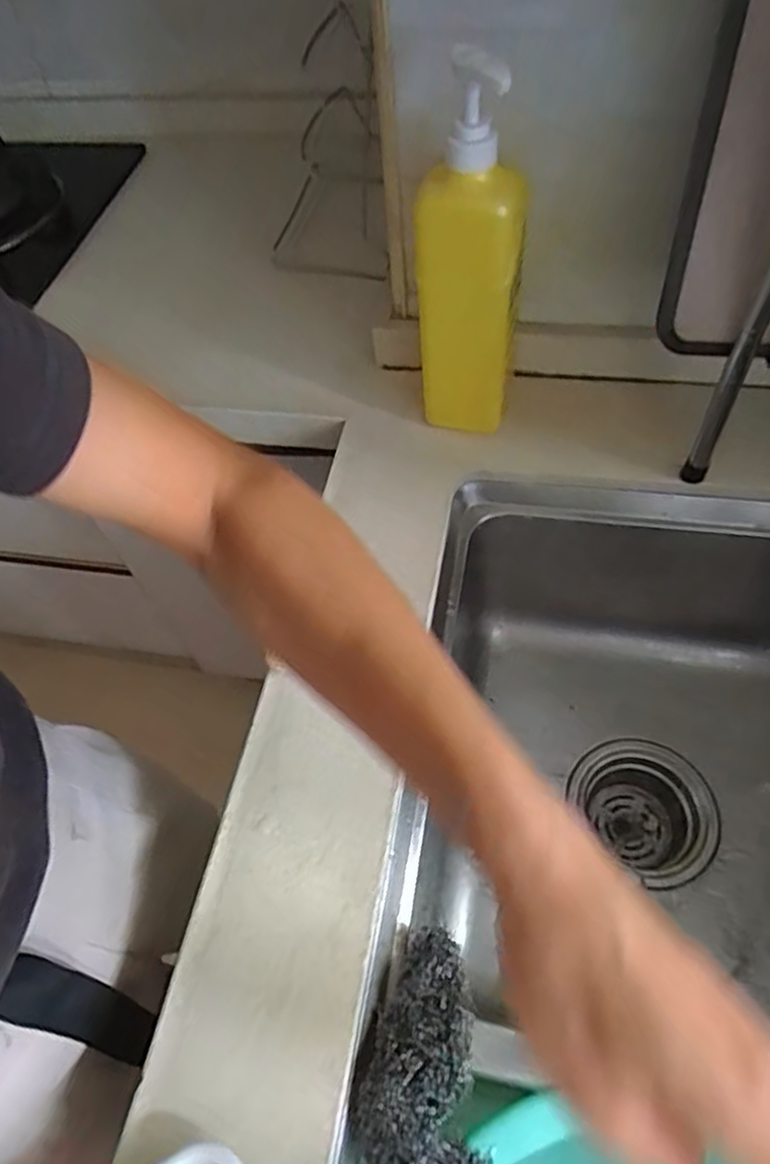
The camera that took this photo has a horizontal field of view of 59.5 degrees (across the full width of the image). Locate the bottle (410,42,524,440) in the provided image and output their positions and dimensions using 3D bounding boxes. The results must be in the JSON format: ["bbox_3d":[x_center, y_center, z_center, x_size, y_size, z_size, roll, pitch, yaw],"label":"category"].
[{"bbox_3d":[0.062,-0.224,0.523,0.077,0.290,0.058,0,58,5],"label":"bottle"}]

